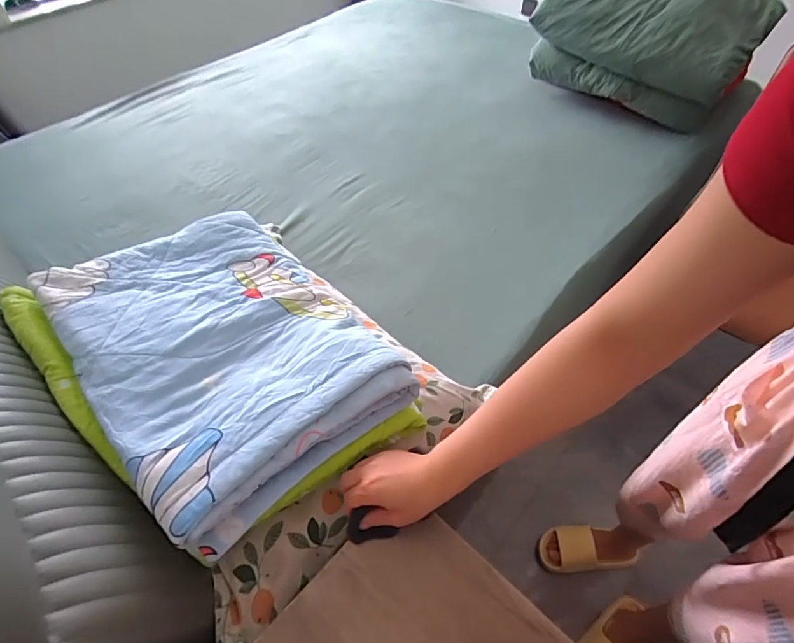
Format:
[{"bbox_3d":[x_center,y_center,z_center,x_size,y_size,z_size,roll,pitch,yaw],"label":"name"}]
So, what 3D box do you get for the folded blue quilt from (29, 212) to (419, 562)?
[{"bbox_3d":[-0.224,0.020,0.570,0.307,0.064,0.428,-36,58,-23],"label":"folded blue quilt"}]

